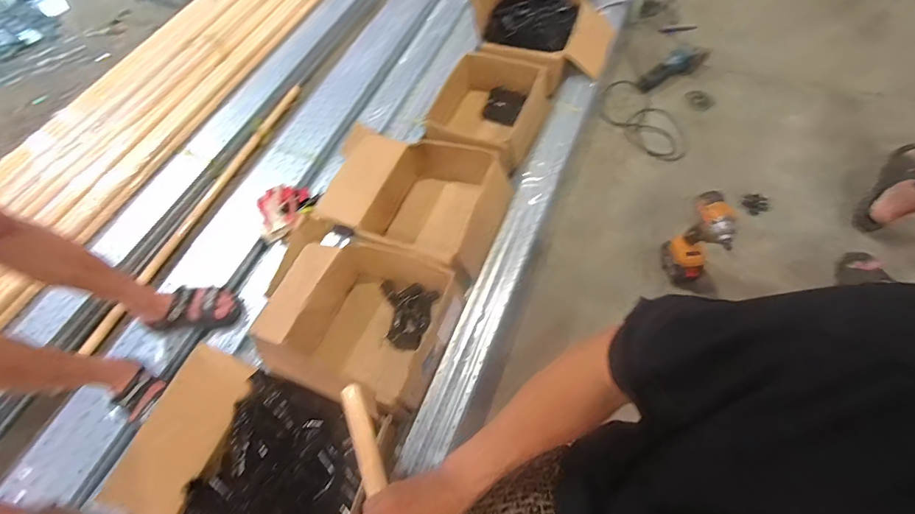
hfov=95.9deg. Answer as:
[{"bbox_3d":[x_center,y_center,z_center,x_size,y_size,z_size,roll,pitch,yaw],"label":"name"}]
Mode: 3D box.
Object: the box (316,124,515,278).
[{"bbox_3d":[-0.105,-0.142,1.118,0.450,0.190,0.353,18,63,14],"label":"box"}]

